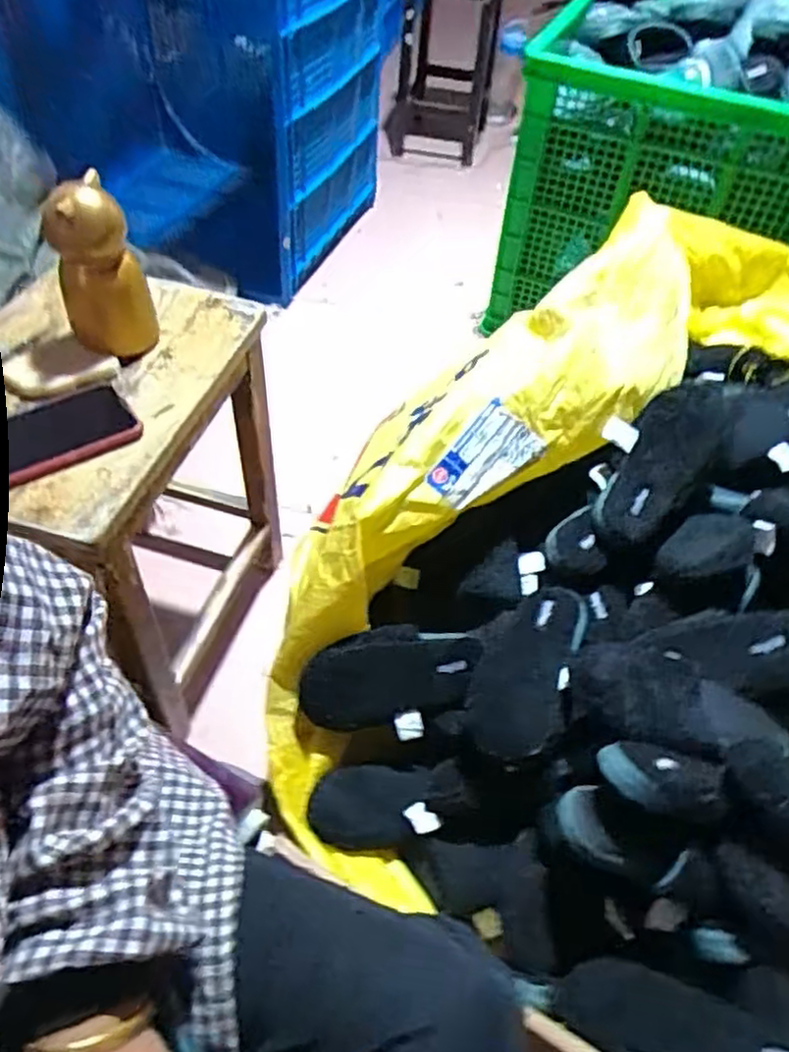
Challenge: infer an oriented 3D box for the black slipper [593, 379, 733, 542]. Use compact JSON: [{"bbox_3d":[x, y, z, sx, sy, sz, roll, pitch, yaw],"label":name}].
[{"bbox_3d":[0.328,-0.076,0.871,0.099,0.060,0.234,34,85,22],"label":"black slipper"}]

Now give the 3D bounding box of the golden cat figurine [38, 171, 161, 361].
[{"bbox_3d":[-0.278,-0.242,0.670,0.076,0.151,0.060,-27,57,-24],"label":"golden cat figurine"}]

